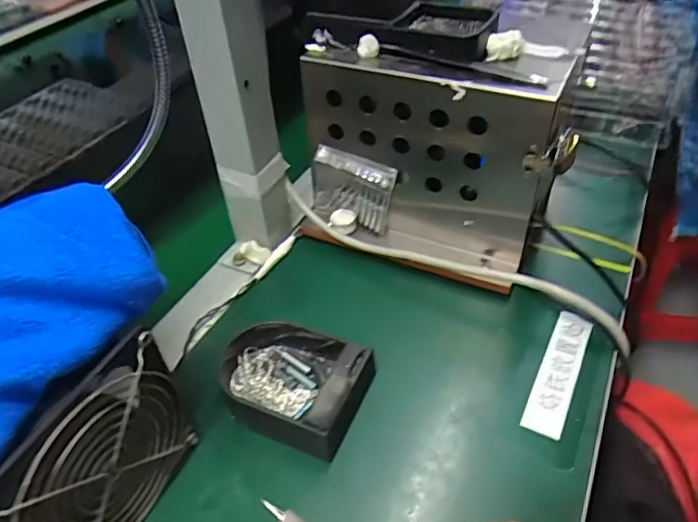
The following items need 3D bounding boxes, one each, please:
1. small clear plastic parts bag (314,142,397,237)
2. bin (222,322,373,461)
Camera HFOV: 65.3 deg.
[{"bbox_3d":[0.004,-0.063,0.488,0.077,0.072,0.011,17,47,21],"label":"small clear plastic parts bag"},{"bbox_3d":[-0.043,0.078,0.387,0.121,0.036,0.091,18,47,22],"label":"bin"}]

